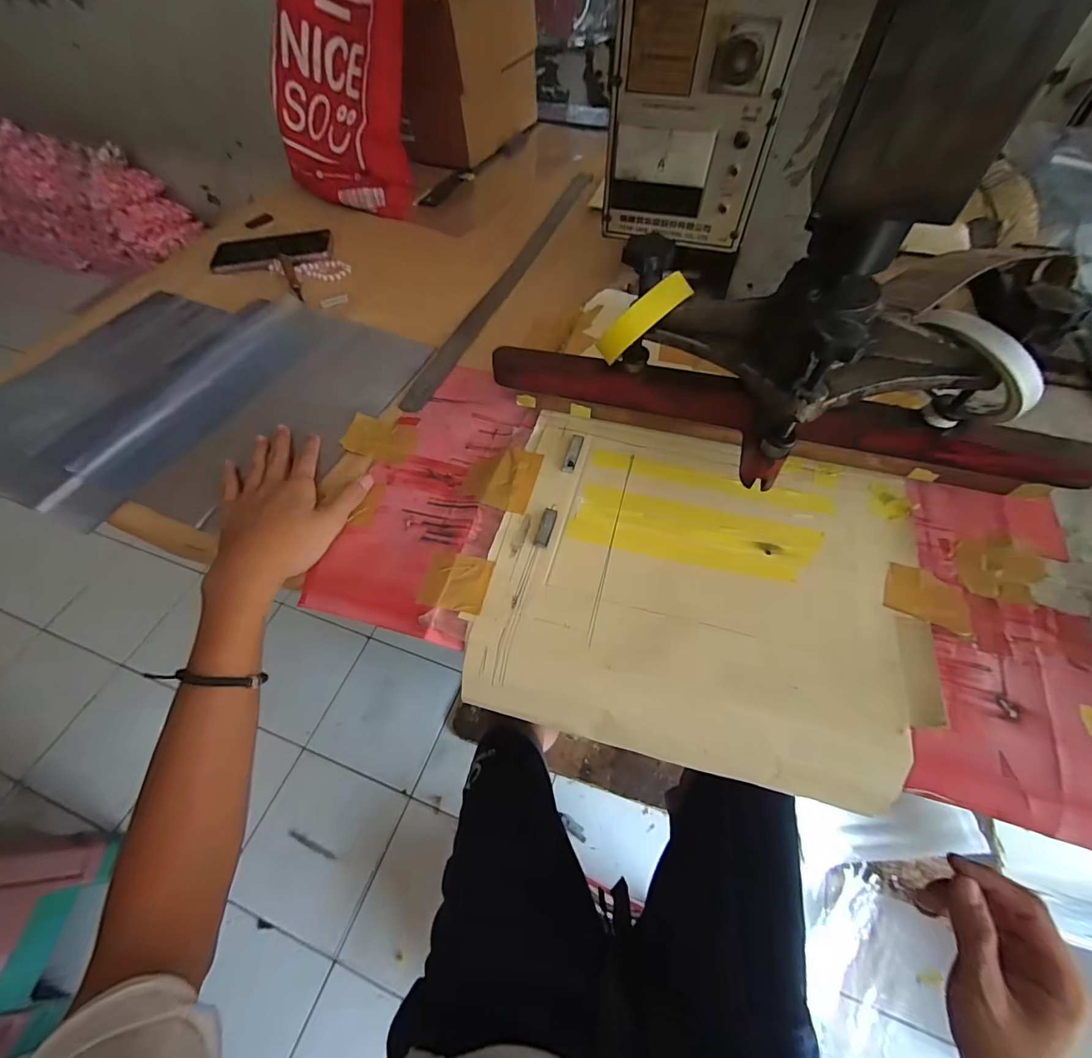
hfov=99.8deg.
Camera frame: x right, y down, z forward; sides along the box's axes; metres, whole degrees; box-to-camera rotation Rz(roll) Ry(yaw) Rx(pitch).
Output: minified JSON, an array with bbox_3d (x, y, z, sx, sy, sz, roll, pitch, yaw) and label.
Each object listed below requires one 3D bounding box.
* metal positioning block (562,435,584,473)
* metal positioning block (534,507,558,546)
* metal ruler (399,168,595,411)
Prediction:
[{"bbox_3d":[0.026,-0.071,0.431,0.011,0.009,0.043,13,57,9],"label":"metal positioning block"},{"bbox_3d":[0.000,-0.002,0.394,0.012,0.004,0.037,13,57,9],"label":"metal positioning block"},{"bbox_3d":[-0.038,-0.371,0.642,0.037,0.004,0.612,15,58,13],"label":"metal ruler"}]

